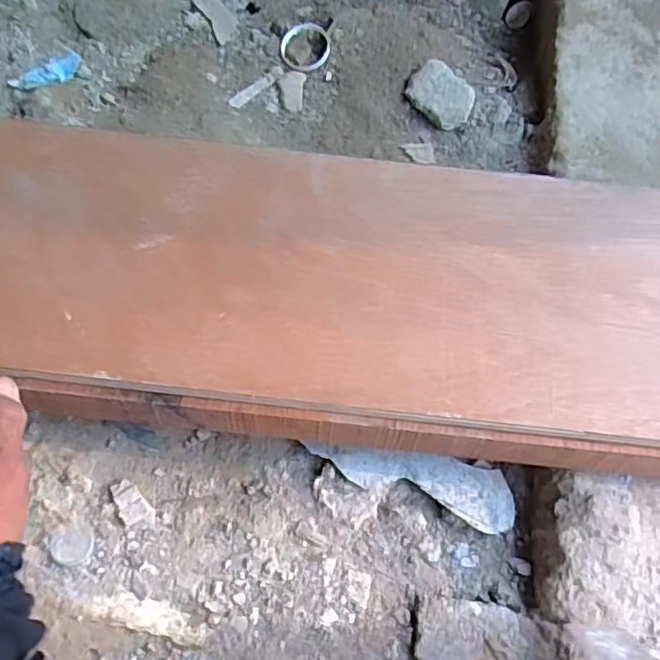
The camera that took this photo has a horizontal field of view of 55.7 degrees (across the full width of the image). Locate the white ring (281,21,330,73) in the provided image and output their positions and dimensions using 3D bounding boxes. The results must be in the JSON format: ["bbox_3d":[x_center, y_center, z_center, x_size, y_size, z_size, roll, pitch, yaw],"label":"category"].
[{"bbox_3d":[-0.027,-0.303,0.667,0.053,0.010,0.056,1,70,-4],"label":"white ring"}]

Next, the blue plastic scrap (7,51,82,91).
[{"bbox_3d":[-0.289,-0.262,0.642,0.074,0.007,0.037,-34,76,-15],"label":"blue plastic scrap"}]

